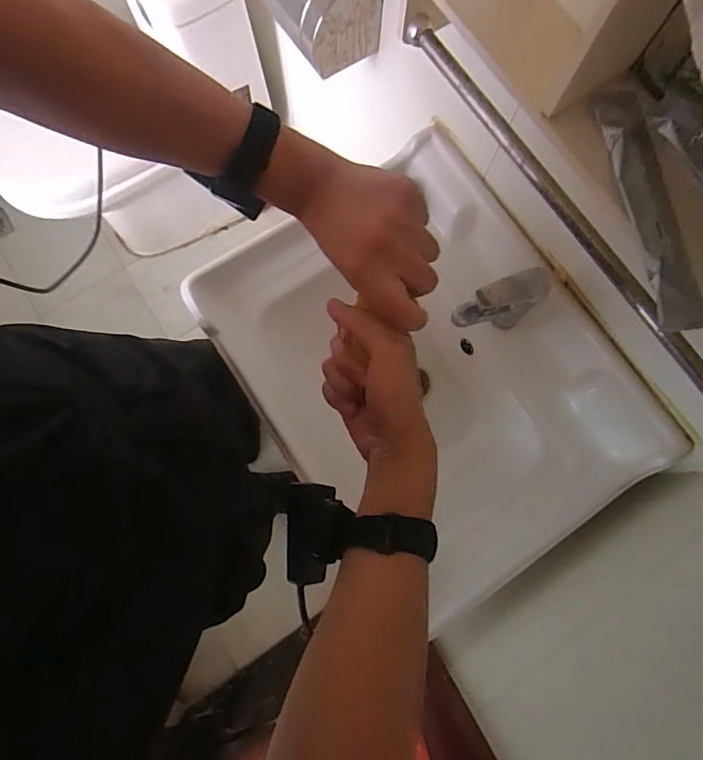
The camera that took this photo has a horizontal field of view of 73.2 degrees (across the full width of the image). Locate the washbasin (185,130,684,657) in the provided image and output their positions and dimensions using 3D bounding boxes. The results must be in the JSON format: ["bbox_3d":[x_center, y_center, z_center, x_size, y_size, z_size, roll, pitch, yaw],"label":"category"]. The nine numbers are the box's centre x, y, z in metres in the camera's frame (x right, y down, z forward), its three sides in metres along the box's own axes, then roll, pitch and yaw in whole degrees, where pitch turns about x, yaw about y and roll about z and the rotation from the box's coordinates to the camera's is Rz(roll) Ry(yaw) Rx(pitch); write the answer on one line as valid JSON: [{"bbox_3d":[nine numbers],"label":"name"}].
[{"bbox_3d":[0.107,-0.009,0.732,0.454,0.179,0.590,-34,81,-8],"label":"washbasin"}]

